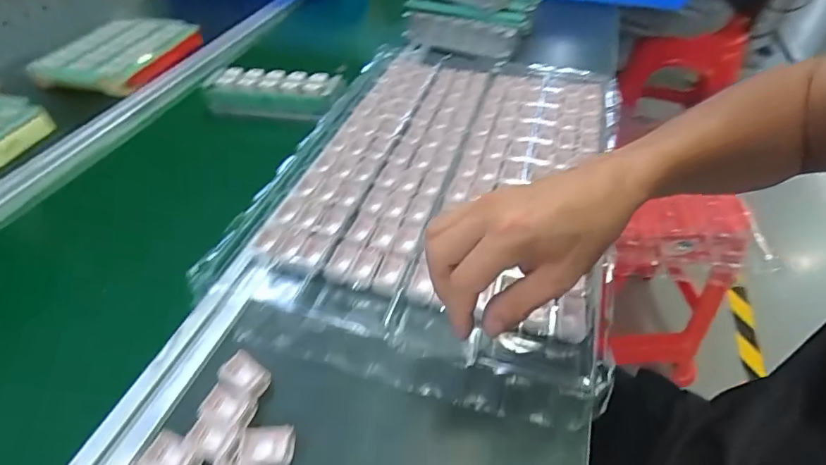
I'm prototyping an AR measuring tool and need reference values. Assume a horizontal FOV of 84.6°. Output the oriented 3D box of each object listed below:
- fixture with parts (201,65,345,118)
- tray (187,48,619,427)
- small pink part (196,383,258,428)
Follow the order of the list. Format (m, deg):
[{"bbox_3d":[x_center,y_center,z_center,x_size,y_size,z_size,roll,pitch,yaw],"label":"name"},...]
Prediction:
[{"bbox_3d":[-0.199,-0.199,0.652,0.202,0.047,0.055,9,47,9],"label":"fixture with parts"},{"bbox_3d":[0.037,-0.078,0.517,0.350,0.030,0.519,14,48,13],"label":"tray"},{"bbox_3d":[-0.133,0.126,0.329,0.036,0.007,0.026,14,48,13],"label":"small pink part"}]

